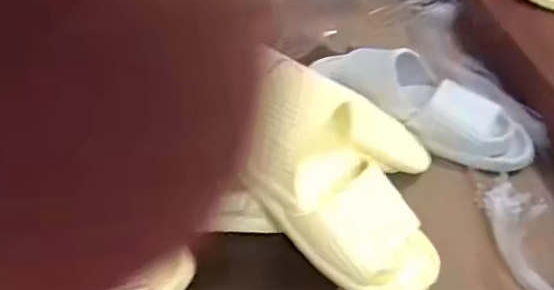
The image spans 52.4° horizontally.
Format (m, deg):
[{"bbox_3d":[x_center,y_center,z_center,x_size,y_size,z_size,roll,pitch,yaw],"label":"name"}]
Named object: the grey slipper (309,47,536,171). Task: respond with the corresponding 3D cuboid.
[{"bbox_3d":[0.175,-0.057,0.668,0.271,0.068,0.091,31,44,11],"label":"grey slipper"}]

